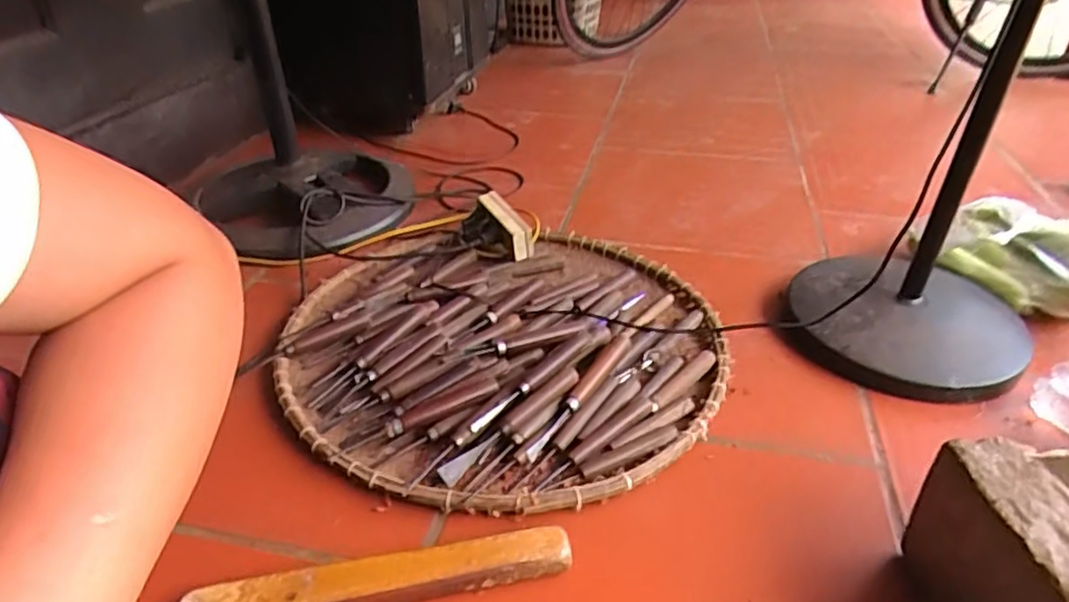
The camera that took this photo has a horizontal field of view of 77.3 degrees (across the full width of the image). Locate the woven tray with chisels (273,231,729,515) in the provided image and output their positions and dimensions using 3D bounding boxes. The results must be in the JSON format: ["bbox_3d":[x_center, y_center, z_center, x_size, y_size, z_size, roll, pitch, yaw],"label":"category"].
[{"bbox_3d":[-0.039,0.041,0.815,0.503,0.049,0.504,4,34,6],"label":"woven tray with chisels"}]

